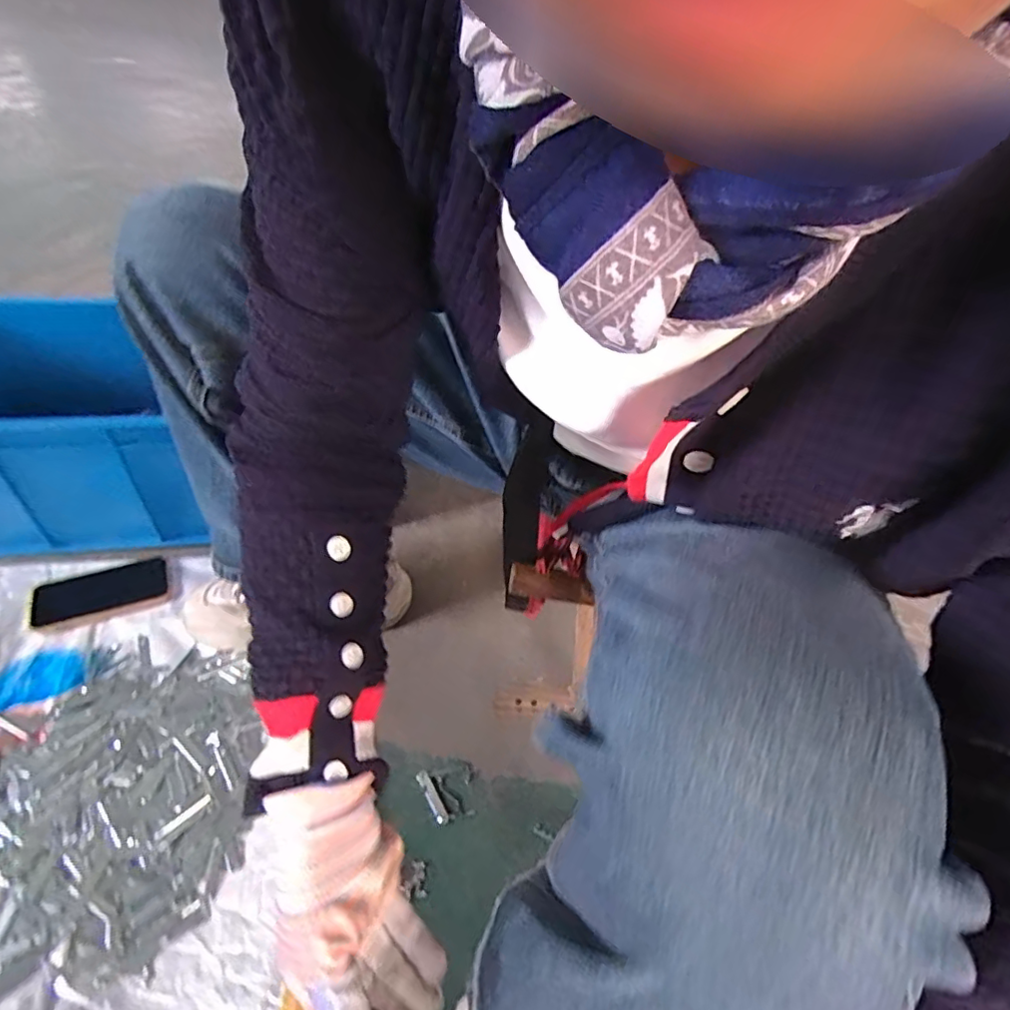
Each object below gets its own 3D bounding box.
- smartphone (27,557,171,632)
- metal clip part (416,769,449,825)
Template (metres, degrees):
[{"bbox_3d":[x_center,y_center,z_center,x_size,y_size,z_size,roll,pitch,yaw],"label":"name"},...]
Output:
[{"bbox_3d":[-0.488,0.106,0.690,0.141,0.016,0.070,-15,48,-21],"label":"smartphone"},{"bbox_3d":[-0.073,0.295,0.577,0.013,0.004,0.056,-21,51,-26],"label":"metal clip part"}]

